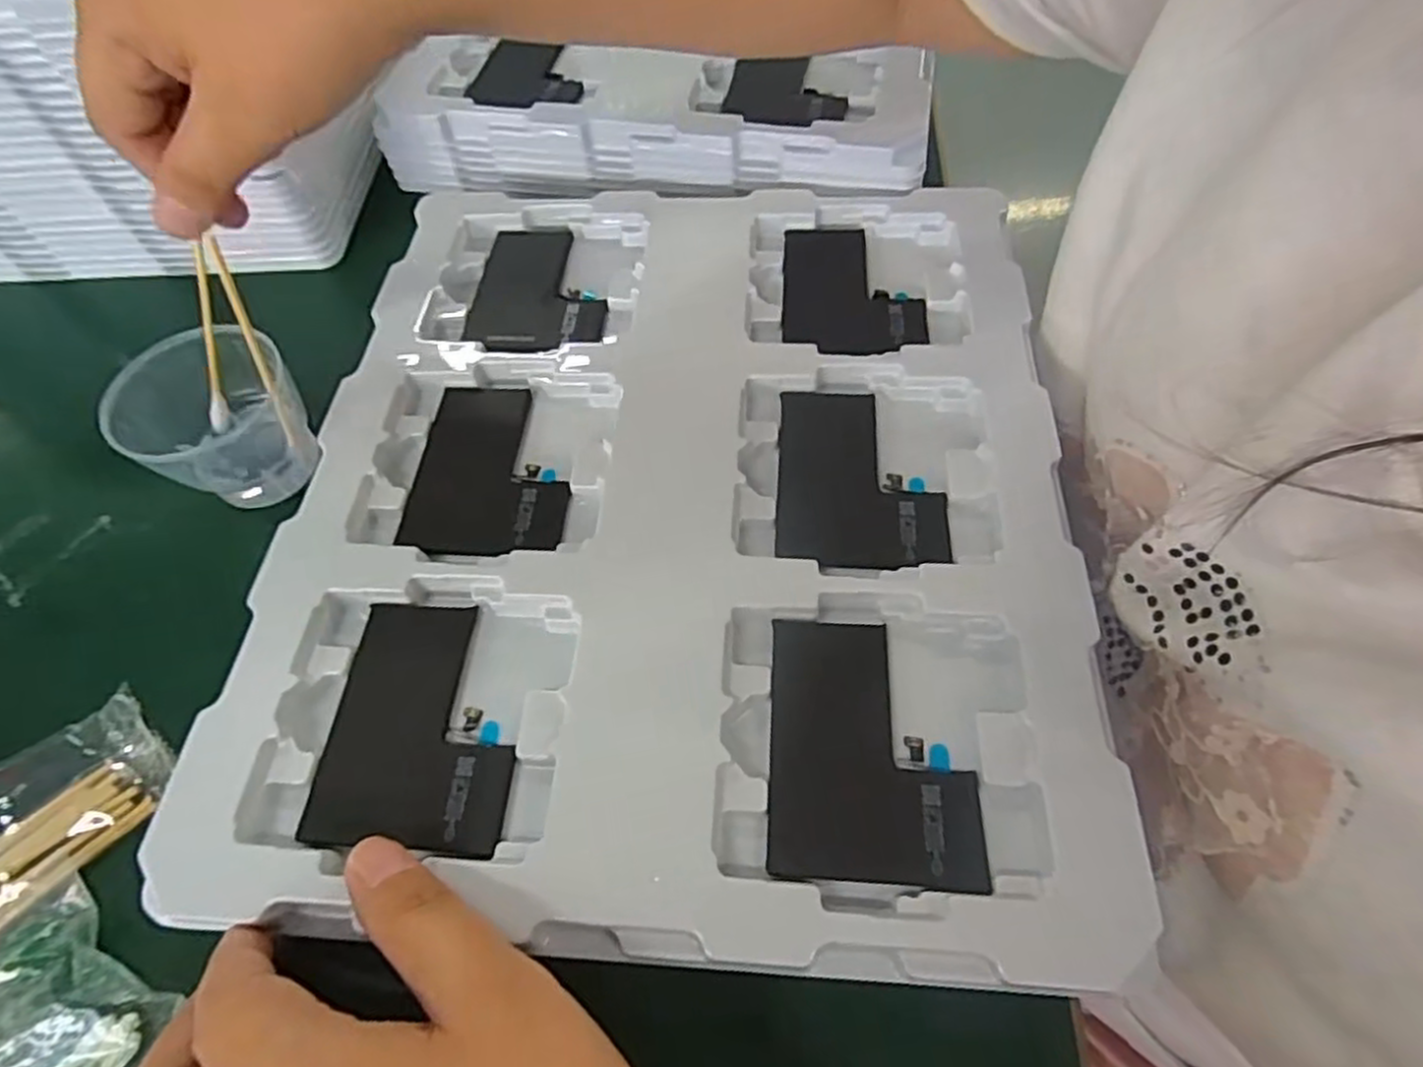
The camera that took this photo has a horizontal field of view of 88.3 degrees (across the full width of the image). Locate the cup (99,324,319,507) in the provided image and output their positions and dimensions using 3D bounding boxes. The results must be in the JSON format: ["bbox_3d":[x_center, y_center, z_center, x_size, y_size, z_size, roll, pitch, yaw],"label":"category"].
[{"bbox_3d":[-0.196,-0.046,0.293,0.055,0.046,0.055,-1,59,2],"label":"cup"}]

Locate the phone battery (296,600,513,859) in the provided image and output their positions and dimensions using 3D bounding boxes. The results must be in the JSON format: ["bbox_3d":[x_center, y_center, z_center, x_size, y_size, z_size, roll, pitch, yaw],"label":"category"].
[{"bbox_3d":[-0.091,0.059,0.234,0.060,0.005,0.078,2,59,4],"label":"phone battery"}]

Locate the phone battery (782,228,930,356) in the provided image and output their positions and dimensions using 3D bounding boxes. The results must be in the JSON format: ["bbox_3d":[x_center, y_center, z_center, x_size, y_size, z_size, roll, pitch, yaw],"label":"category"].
[{"bbox_3d":[0.062,-0.106,0.324,0.060,0.010,0.081,3,54,3],"label":"phone battery"}]

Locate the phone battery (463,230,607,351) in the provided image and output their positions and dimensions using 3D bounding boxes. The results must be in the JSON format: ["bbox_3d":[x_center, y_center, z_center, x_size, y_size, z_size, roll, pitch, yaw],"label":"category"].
[{"bbox_3d":[-0.079,-0.112,0.336,0.060,0.009,0.082,-2,59,2],"label":"phone battery"}]

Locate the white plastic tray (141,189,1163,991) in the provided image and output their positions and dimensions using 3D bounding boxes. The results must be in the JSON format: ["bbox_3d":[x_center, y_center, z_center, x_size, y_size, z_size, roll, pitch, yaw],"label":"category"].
[{"bbox_3d":[-0.013,-0.023,0.275,0.270,0.016,0.307,1,59,4],"label":"white plastic tray"}]

